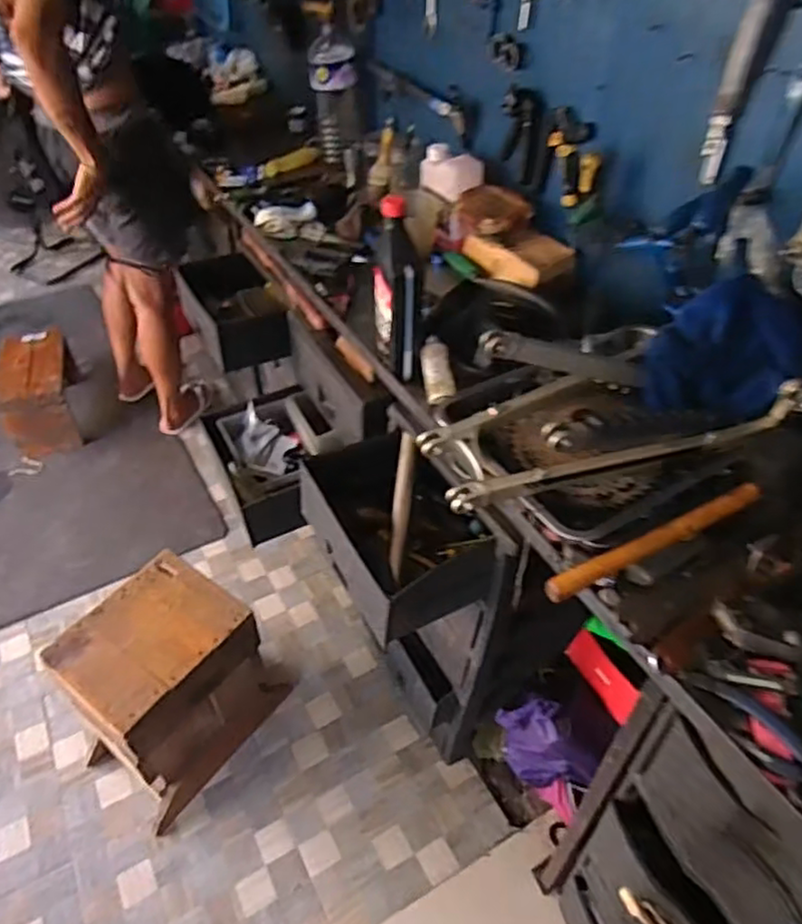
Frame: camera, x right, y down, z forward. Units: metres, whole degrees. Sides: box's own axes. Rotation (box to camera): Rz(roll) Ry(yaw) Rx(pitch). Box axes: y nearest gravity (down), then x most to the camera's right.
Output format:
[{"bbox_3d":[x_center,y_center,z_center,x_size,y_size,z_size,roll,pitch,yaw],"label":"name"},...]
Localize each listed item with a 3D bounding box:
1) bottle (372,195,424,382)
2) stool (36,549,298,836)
[{"bbox_3d":[-0.003,-0.253,0.988,0.065,0.263,0.100,-7,27,-11],"label":"bottle"},{"bbox_3d":[-0.467,0.457,1.378,0.248,0.411,0.353,27,50,25],"label":"stool"}]

